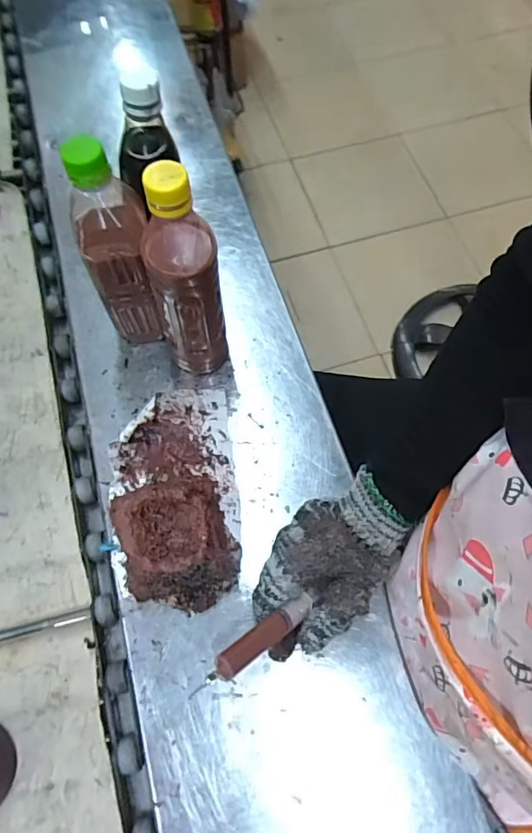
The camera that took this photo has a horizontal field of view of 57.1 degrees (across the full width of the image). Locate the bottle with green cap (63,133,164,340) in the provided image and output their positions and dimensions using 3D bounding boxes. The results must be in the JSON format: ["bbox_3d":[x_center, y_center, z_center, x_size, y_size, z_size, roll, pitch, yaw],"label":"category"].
[{"bbox_3d":[-0.131,-0.140,0.434,0.058,0.207,0.059,-16,68,-8],"label":"bottle with green cap"}]

